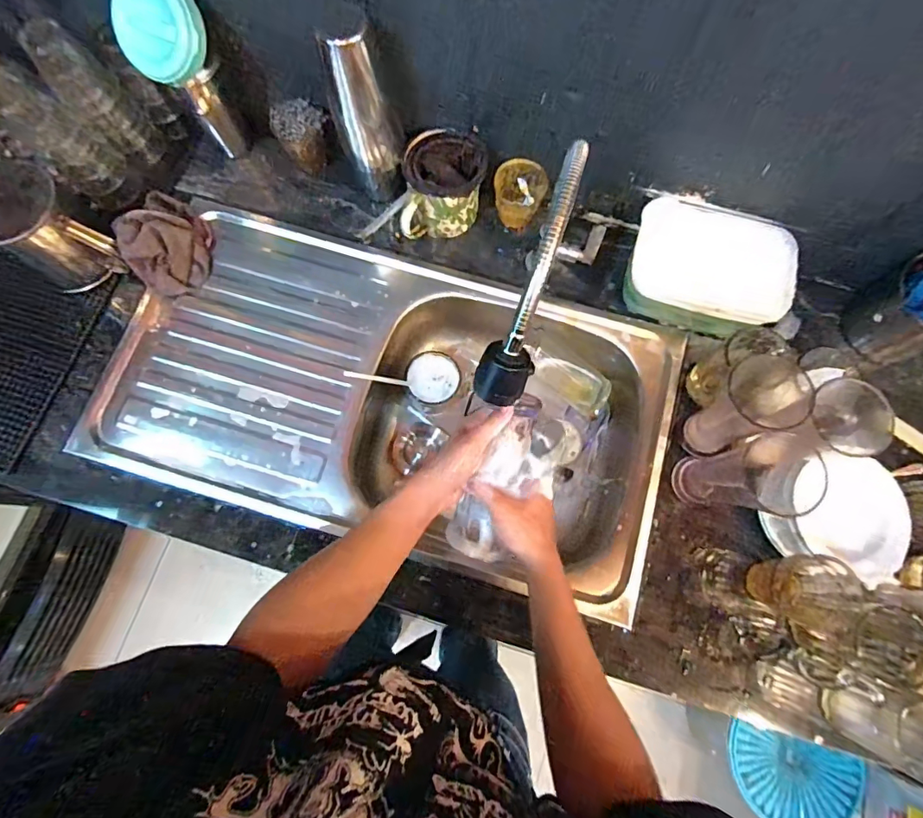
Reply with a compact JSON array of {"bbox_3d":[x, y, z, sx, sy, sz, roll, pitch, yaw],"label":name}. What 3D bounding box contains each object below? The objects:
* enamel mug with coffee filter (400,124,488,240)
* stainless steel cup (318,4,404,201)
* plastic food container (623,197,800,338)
[{"bbox_3d":[-0.024,-0.300,0.667,0.107,0.091,0.122,2,76,0],"label":"enamel mug with coffee filter"},{"bbox_3d":[-0.124,-0.370,0.613,0.073,0.234,0.082,-18,77,-5],"label":"stainless steel cup"},{"bbox_3d":[0.324,-0.185,0.649,0.199,0.090,0.147,18,78,4],"label":"plastic food container"}]

